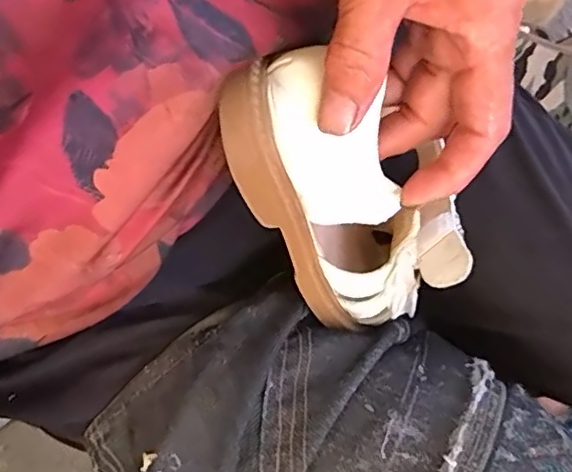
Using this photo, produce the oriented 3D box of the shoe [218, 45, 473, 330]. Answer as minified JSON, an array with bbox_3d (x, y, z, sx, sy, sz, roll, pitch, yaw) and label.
[{"bbox_3d":[0.041,-0.001,0.249,0.080,0.159,0.059,25,68,45],"label":"shoe"}]

